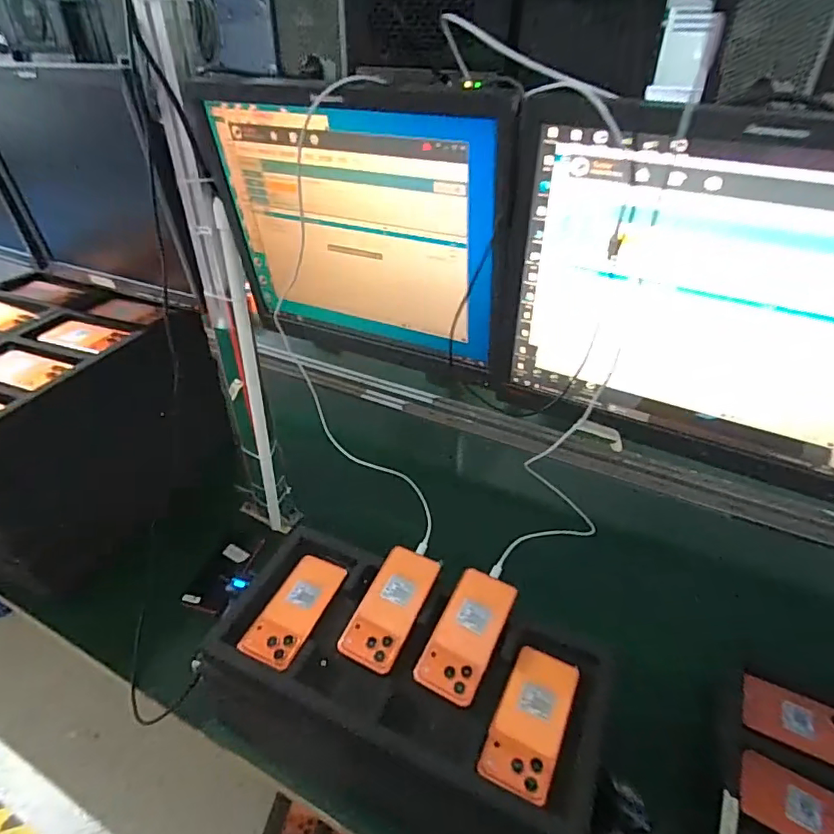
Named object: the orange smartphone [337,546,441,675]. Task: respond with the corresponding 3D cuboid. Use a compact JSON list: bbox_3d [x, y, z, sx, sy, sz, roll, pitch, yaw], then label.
[{"bbox_3d":[-0.037,0.256,0.714,0.086,0.010,0.162,16,53,21],"label":"orange smartphone"}]

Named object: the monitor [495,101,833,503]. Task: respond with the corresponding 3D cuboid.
[{"bbox_3d":[0.259,-0.092,0.472,0.369,0.316,0.059,21,41,25],"label":"monitor"}]

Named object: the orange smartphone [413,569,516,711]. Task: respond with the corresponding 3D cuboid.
[{"bbox_3d":[0.066,0.279,0.680,0.080,0.009,0.164,18,55,22],"label":"orange smartphone"}]

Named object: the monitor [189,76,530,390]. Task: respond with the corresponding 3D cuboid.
[{"bbox_3d":[-0.073,-0.201,0.602,0.369,0.300,0.051,18,40,21],"label":"monitor"}]

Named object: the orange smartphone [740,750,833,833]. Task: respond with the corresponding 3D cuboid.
[{"bbox_3d":[0.468,0.463,0.601,0.170,0.009,0.082,22,42,25],"label":"orange smartphone"}]

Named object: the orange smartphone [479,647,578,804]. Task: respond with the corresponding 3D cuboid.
[{"bbox_3d":[0.135,0.352,0.614,0.077,0.011,0.163,18,40,22],"label":"orange smartphone"}]

